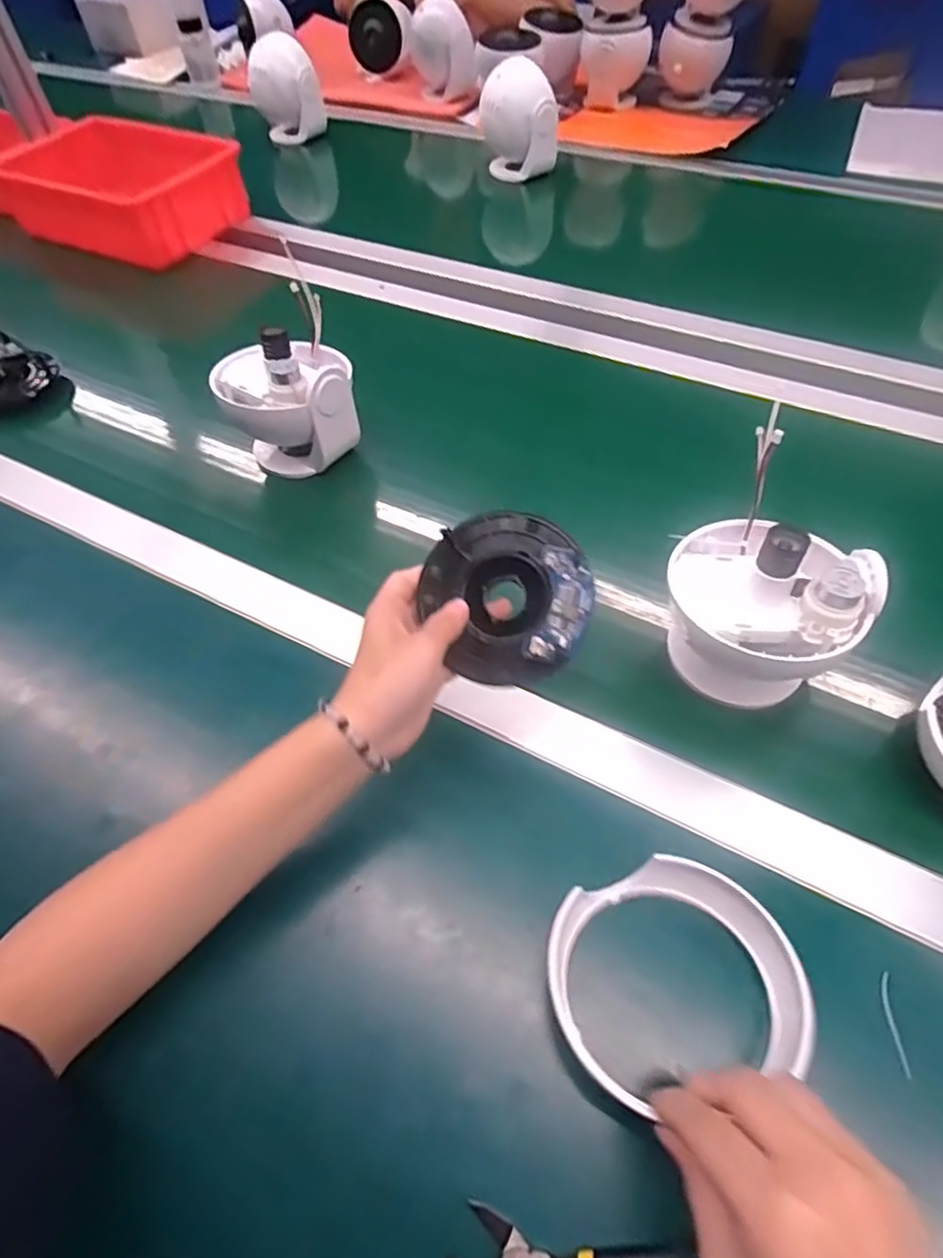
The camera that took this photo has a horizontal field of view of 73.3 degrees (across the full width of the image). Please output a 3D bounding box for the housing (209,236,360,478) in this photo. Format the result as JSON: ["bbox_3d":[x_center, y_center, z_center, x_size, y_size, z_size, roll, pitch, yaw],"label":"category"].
[{"bbox_3d":[-0.167,-0.208,0.581,0.115,0.116,0.113,-17,56,-9],"label":"housing"}]

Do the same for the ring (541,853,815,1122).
[{"bbox_3d":[0.098,0.169,0.316,0.116,0.036,0.101,-8,55,-4],"label":"ring"}]

